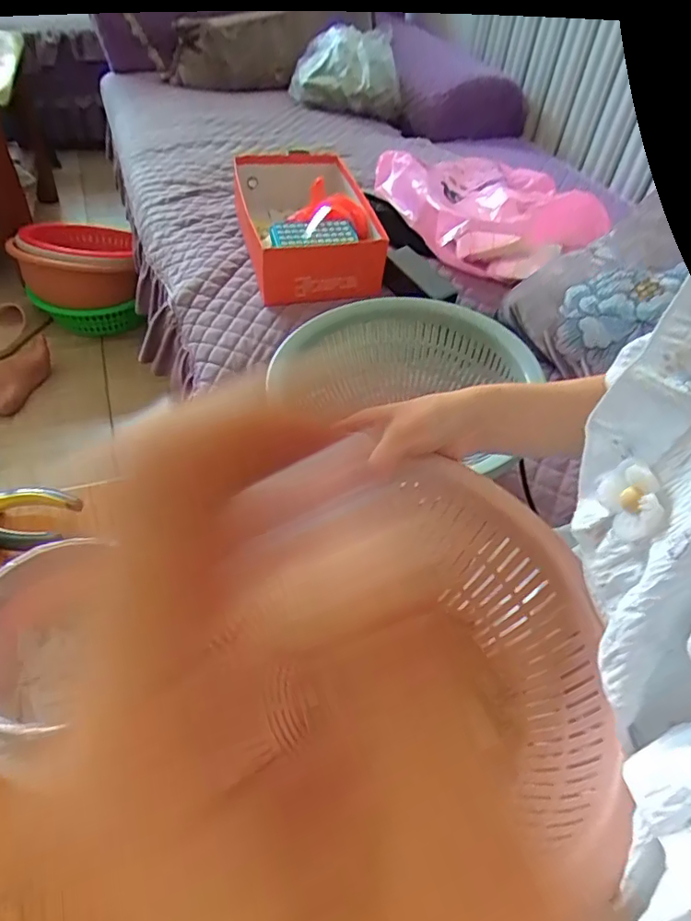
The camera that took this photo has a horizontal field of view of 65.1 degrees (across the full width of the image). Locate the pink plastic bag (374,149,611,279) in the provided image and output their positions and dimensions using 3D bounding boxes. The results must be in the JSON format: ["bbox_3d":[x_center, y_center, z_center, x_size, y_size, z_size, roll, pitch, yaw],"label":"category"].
[{"bbox_3d":[0.263,-0.458,0.975,0.333,0.095,0.351,-12,50,-16],"label":"pink plastic bag"}]

